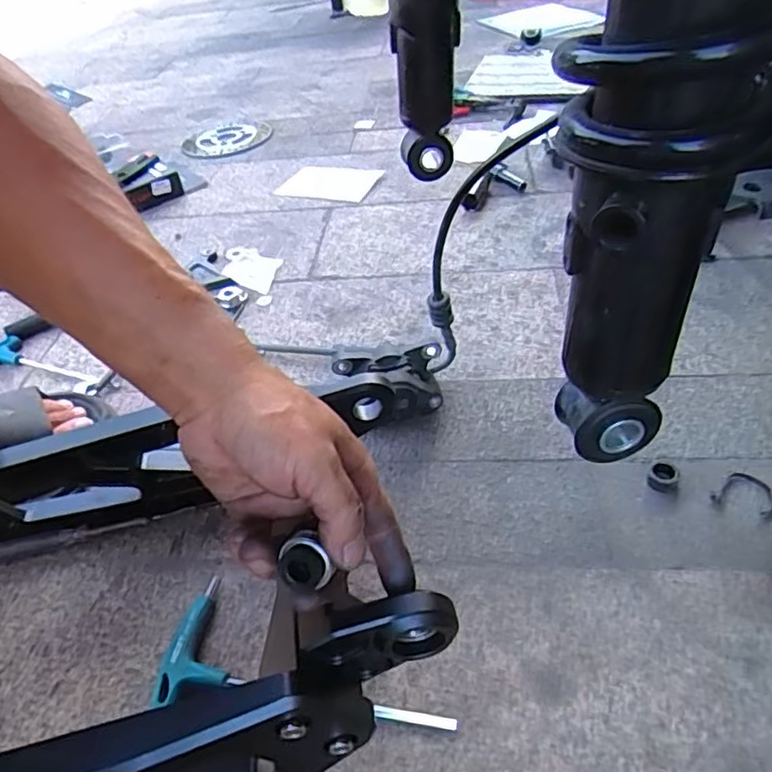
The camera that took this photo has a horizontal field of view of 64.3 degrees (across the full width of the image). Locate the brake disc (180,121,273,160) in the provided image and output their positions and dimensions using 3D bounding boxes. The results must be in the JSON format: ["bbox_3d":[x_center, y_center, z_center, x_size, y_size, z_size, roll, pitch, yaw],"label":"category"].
[{"bbox_3d":[-0.306,-0.475,1.180,0.176,0.012,0.167,-4,43,4],"label":"brake disc"}]

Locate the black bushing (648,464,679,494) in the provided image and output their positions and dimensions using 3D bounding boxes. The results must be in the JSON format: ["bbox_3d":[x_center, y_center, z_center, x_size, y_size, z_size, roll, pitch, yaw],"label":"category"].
[{"bbox_3d":[0.223,0.074,0.494,0.022,0.011,0.022,12,47,20],"label":"black bushing"}]

